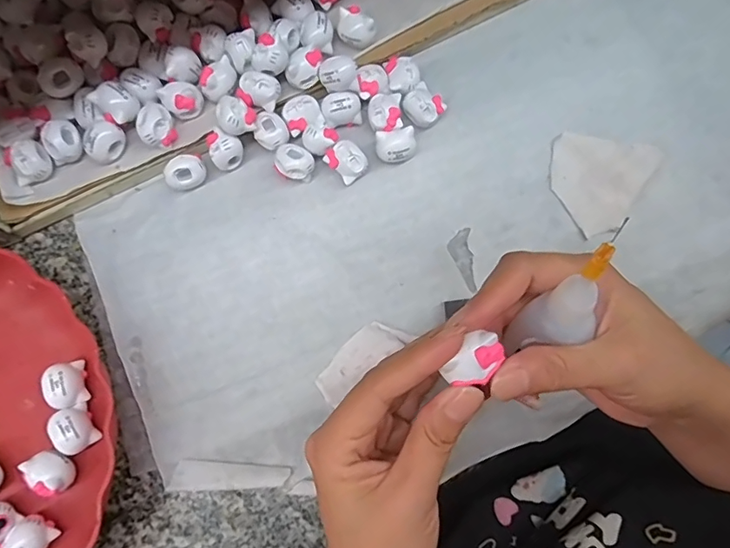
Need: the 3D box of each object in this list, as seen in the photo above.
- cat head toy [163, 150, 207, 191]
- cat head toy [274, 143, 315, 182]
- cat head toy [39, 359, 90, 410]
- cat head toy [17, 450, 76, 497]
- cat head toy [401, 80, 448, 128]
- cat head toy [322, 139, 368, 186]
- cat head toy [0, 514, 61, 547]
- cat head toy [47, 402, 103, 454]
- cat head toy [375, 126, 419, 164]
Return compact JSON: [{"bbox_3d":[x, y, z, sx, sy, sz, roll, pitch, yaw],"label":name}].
[{"bbox_3d":[-0.115,-0.065,0.315,0.020,0.016,0.026,40,81,8],"label":"cat head toy"},{"bbox_3d":[-0.045,-0.071,0.317,0.025,0.017,0.022,8,78,2],"label":"cat head toy"},{"bbox_3d":[-0.172,0.064,0.284,0.017,0.023,0.026,-7,78,-1],"label":"cat head toy"},{"bbox_3d":[-0.177,0.112,0.276,0.021,0.020,0.023,-15,78,-2],"label":"cat head toy"},{"bbox_3d":[0.039,-0.111,0.325,0.025,0.017,0.024,43,82,9],"label":"cat head toy"},{"bbox_3d":[-0.011,-0.072,0.316,0.021,0.018,0.024,-36,80,-7],"label":"cat head toy"},{"bbox_3d":[-0.184,0.146,0.268,0.021,0.020,0.022,0,78,1],"label":"cat head toy"},{"bbox_3d":[-0.165,0.088,0.280,0.018,0.022,0.025,-36,80,-7],"label":"cat head toy"},{"bbox_3d":[0.020,-0.081,0.318,0.026,0.020,0.019,-7,78,-1],"label":"cat head toy"}]

